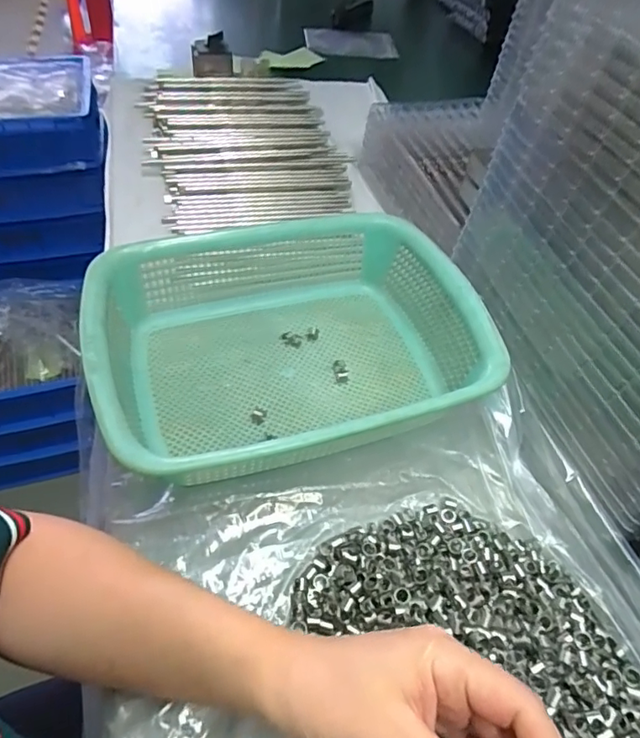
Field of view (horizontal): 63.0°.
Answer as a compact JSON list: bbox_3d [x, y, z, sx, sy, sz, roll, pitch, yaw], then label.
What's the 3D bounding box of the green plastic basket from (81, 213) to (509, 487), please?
[{"bbox_3d":[-0.023,-0.021,0.429,0.295,0.085,0.219,-13,52,-14],"label":"green plastic basket"}]

